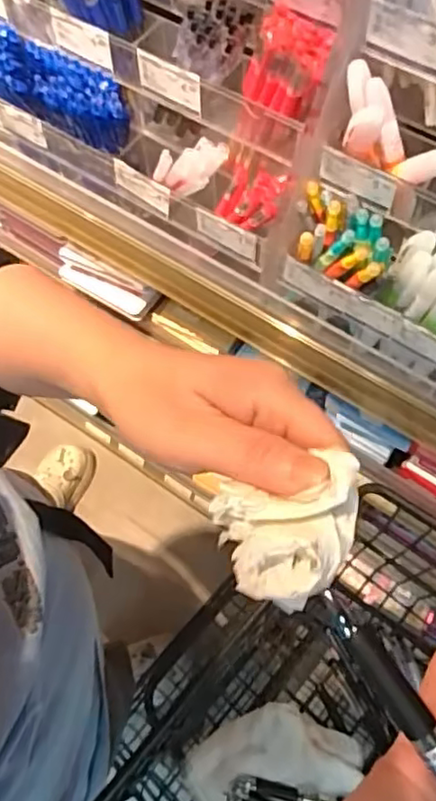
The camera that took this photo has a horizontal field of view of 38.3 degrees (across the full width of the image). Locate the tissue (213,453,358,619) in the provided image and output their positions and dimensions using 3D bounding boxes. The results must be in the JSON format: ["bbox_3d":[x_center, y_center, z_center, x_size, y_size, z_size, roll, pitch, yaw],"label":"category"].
[{"bbox_3d":[0.028,0.050,0.232,0.052,0.032,0.047,-12,66,-4],"label":"tissue"}]

